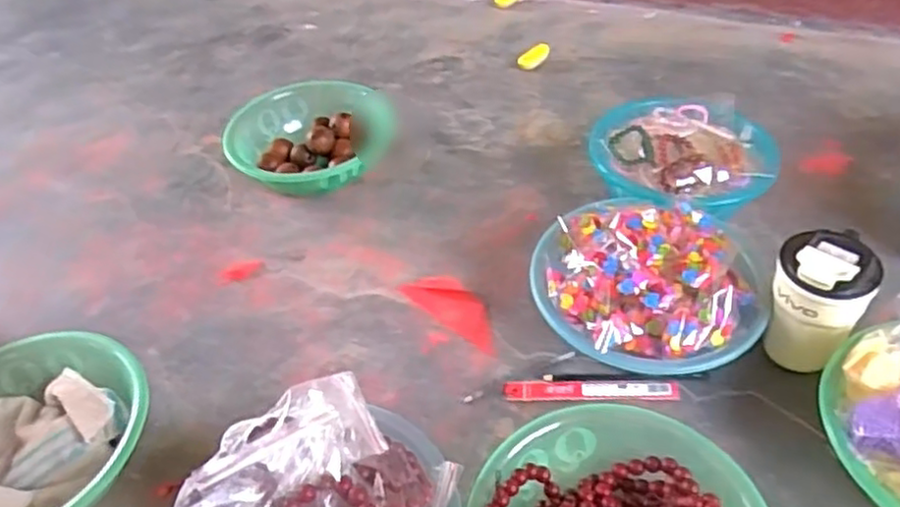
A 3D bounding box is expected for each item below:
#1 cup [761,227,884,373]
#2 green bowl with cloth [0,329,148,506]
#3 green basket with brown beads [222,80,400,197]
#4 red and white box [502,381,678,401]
[{"bbox_3d":[0.358,0.052,0.685,0.084,0.145,0.077,-3,44,3],"label":"cup"},{"bbox_3d":[-0.415,0.186,0.679,0.220,0.086,0.229,-3,44,3],"label":"green bowl with cloth"},{"bbox_3d":[-0.198,-0.168,1.011,0.225,0.073,0.213,6,46,11],"label":"green basket with brown beads"},{"bbox_3d":[0.144,0.139,0.709,0.174,0.010,0.019,-1,45,5],"label":"red and white box"}]

